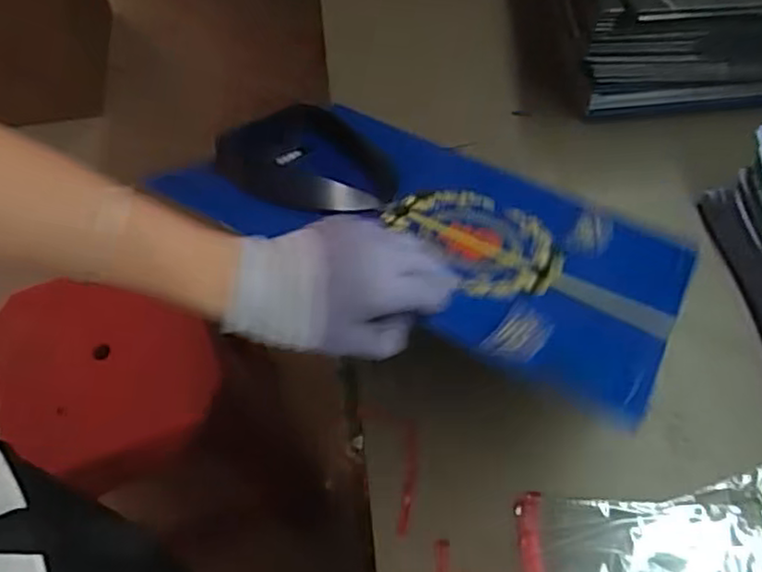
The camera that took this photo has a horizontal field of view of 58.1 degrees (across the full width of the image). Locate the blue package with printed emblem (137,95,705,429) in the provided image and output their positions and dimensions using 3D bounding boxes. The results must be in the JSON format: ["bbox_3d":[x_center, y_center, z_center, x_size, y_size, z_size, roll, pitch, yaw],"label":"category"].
[{"bbox_3d":[0.049,-0.055,0.574,0.393,0.023,0.282,25,38,17],"label":"blue package with printed emblem"}]

